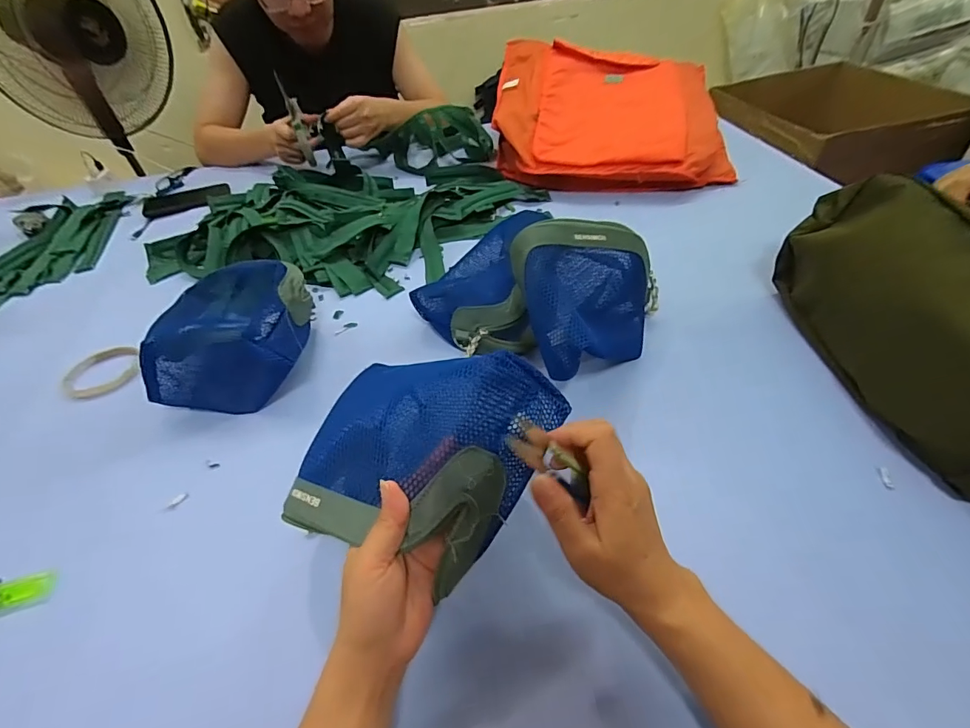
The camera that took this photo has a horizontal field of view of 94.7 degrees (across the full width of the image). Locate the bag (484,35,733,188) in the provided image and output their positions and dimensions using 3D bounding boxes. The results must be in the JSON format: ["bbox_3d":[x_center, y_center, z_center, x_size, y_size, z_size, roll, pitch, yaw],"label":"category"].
[{"bbox_3d":[0.238,-0.492,0.860,0.424,0.129,0.397,-1,46,6],"label":"bag"}]

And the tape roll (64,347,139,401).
[{"bbox_3d":[-0.501,0.009,0.590,0.080,0.018,0.077,-3,46,3],"label":"tape roll"}]

